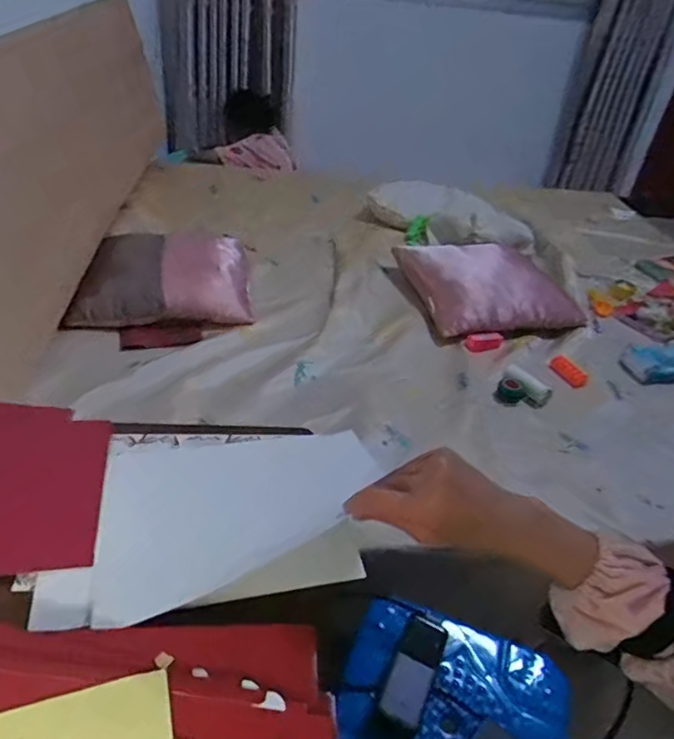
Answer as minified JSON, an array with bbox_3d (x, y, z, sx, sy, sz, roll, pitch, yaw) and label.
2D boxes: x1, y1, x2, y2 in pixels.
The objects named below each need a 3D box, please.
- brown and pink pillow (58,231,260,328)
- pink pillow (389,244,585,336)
[{"bbox_3d":[-0.427,-0.256,1.369,0.413,0.142,0.342,-7,39,-19],"label":"brown and pink pillow"},{"bbox_3d":[0.434,-0.242,1.564,0.453,0.116,0.389,-5,39,-17],"label":"pink pillow"}]

